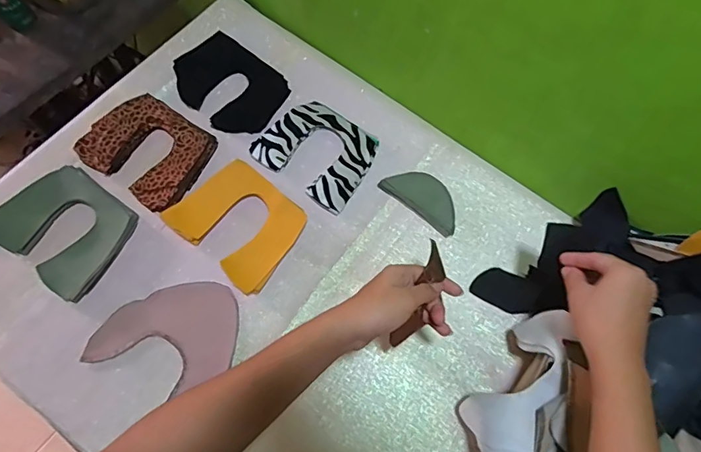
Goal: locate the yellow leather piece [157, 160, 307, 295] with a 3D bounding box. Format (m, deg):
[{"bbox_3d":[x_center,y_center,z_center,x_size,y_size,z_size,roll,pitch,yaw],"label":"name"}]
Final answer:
[{"bbox_3d":[-0.140,-0.006,0.609,0.153,0.021,0.125,39,74,12],"label":"yellow leather piece"}]

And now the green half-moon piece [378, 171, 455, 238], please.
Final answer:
[{"bbox_3d":[0.101,-0.040,0.646,0.113,0.005,0.058,38,73,11],"label":"green half-moon piece"}]

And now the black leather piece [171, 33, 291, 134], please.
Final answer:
[{"bbox_3d":[-0.176,-0.204,0.697,0.161,0.010,0.120,40,80,7],"label":"black leather piece"}]

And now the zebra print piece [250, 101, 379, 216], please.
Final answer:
[{"bbox_3d":[-0.045,-0.106,0.662,0.153,0.011,0.128,32,72,10],"label":"zebra print piece"}]

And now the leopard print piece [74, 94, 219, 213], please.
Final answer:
[{"bbox_3d":[-0.276,-0.105,0.650,0.154,0.022,0.129,28,72,8],"label":"leopard print piece"}]

